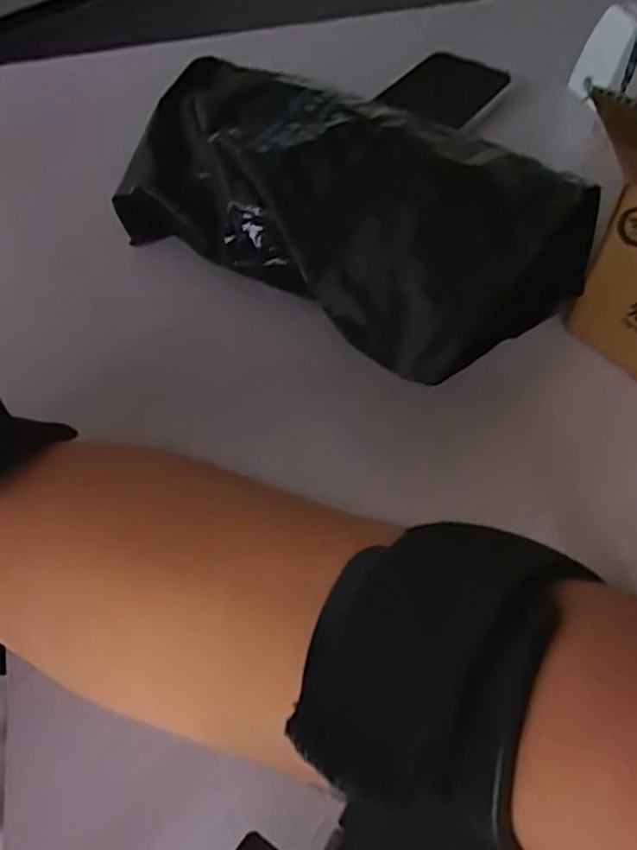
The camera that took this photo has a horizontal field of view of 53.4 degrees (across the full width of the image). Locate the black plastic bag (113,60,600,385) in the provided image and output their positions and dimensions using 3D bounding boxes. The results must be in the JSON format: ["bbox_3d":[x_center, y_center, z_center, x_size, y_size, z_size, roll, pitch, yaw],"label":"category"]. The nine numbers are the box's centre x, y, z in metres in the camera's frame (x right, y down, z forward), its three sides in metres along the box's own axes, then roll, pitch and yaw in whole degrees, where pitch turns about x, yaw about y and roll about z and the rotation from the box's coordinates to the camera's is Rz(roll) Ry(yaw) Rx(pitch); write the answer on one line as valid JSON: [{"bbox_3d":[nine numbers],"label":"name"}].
[{"bbox_3d":[0.003,-0.118,0.339,0.262,0.059,0.131,37,63,22],"label":"black plastic bag"}]

